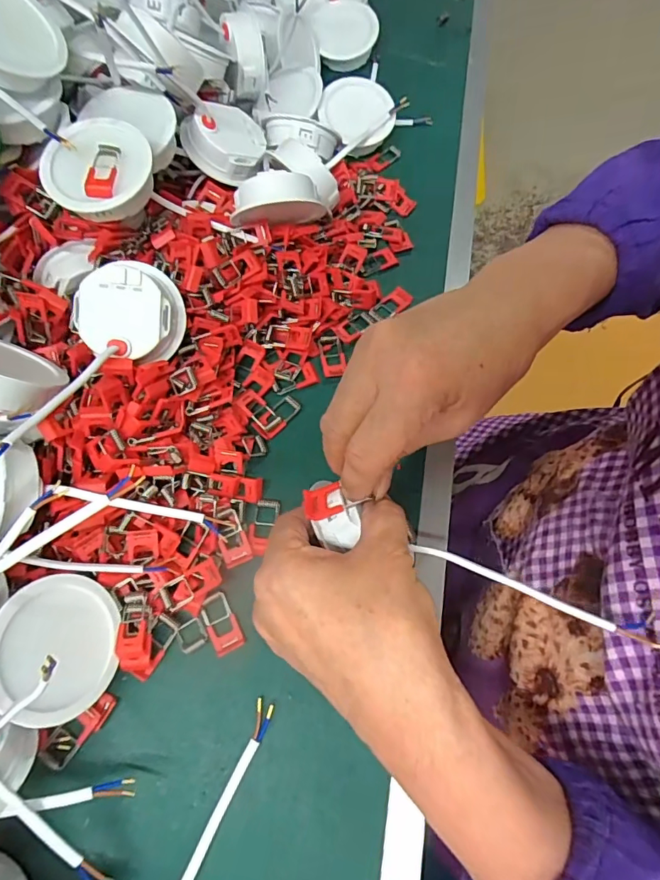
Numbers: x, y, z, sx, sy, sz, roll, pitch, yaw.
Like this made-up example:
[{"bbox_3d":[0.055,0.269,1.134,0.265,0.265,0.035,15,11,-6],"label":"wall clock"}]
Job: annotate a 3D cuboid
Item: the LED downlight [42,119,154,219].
[{"bbox_3d":[-0.155,-0.181,0.325,0.069,0.029,0.067,-19,80,-6],"label":"LED downlight"}]

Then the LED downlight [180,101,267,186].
[{"bbox_3d":[-0.087,-0.246,0.395,0.062,0.029,0.059,0,74,-35],"label":"LED downlight"}]

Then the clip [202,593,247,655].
[{"bbox_3d":[-0.066,0.112,0.292,0.019,0.004,0.035,-26,68,-11],"label":"clip"}]

